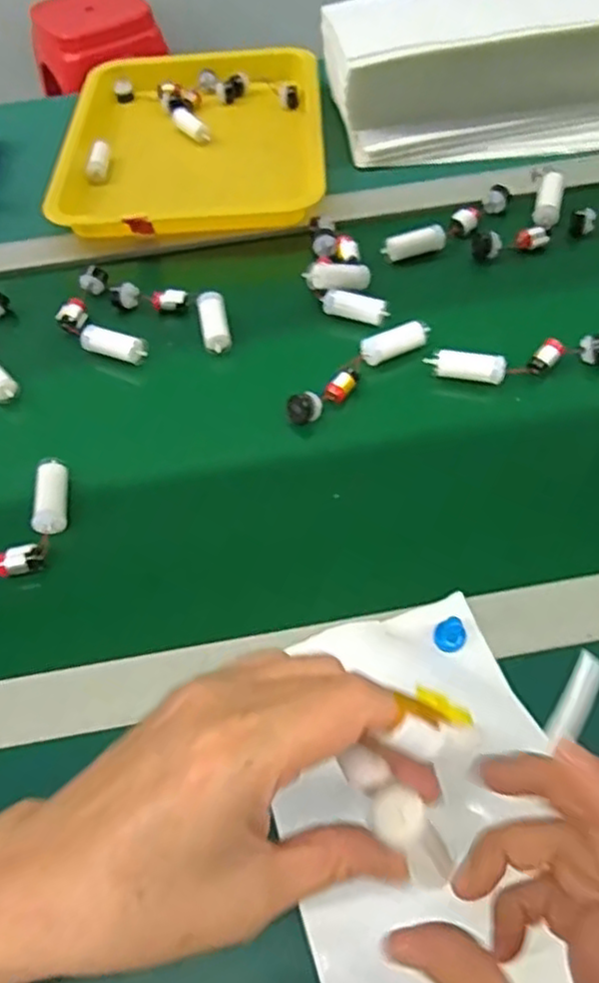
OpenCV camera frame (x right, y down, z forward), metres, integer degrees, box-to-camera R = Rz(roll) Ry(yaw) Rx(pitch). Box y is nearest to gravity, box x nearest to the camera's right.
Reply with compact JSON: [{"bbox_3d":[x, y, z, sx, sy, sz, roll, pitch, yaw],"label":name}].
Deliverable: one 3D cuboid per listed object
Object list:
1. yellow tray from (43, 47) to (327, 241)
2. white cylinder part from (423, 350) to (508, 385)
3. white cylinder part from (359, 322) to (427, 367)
[{"bbox_3d":[-0.109,-0.390,0.755,0.263,0.039,0.359,-2,54,3],"label":"yellow tray"},{"bbox_3d":[0.128,-0.096,0.535,0.060,0.015,0.018,5,56,7],"label":"white cylinder part"},{"bbox_3d":[0.075,-0.118,0.555,0.052,0.015,0.021,-17,56,-8],"label":"white cylinder part"}]

